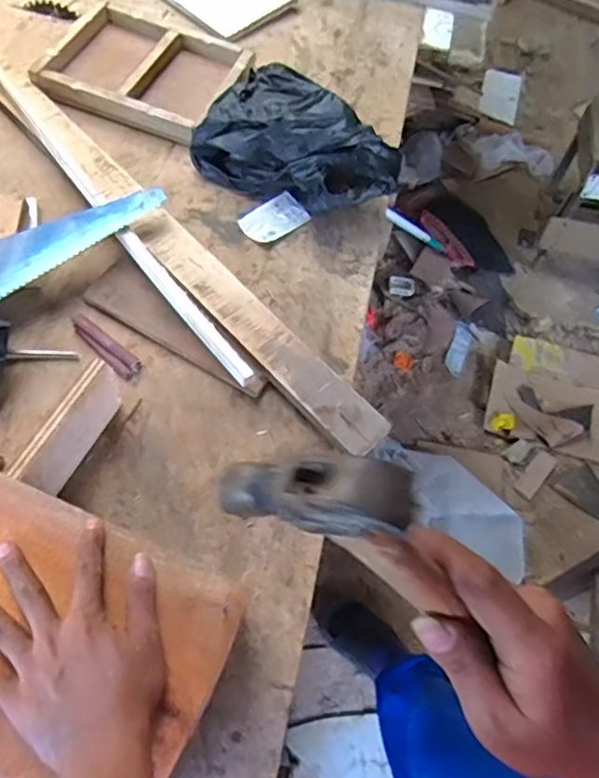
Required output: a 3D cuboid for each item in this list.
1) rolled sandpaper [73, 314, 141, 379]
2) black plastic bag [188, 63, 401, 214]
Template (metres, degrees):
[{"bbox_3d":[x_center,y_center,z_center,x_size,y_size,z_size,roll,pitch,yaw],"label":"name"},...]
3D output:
[{"bbox_3d":[-0.230,-0.054,0.741,0.096,0.019,0.030,40,61,19],"label":"rolled sandpaper"},{"bbox_3d":[-0.006,-0.334,0.879,0.280,0.108,0.173,37,63,14],"label":"black plastic bag"}]

